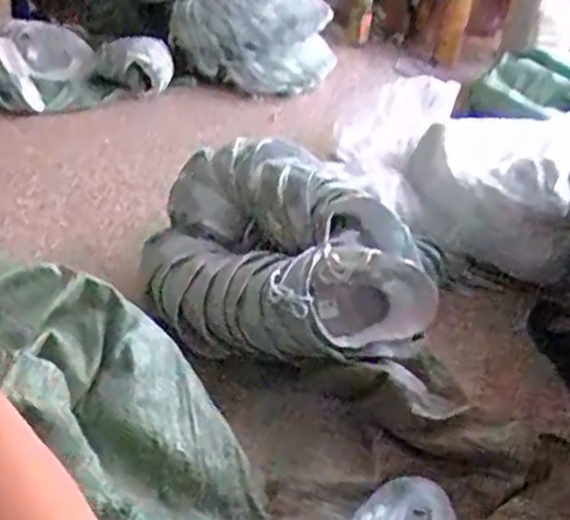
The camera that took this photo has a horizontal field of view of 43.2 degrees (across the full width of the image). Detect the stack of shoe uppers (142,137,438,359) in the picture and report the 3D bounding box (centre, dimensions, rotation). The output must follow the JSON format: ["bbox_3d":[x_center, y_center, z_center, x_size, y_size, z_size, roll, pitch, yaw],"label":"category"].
[{"bbox_3d":[0.008,0.006,1.167,0.471,0.251,0.277,22,36,21],"label":"stack of shoe uppers"}]

